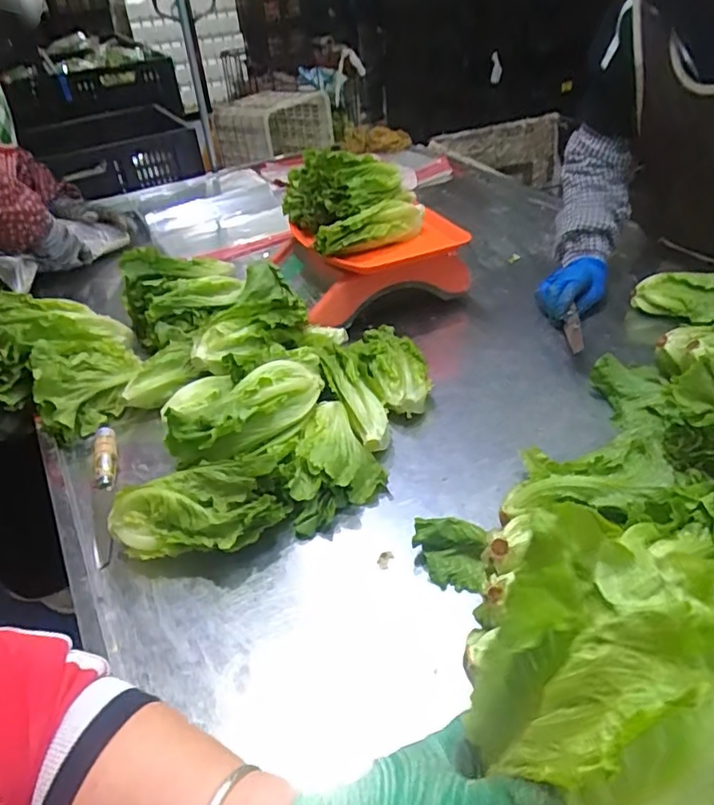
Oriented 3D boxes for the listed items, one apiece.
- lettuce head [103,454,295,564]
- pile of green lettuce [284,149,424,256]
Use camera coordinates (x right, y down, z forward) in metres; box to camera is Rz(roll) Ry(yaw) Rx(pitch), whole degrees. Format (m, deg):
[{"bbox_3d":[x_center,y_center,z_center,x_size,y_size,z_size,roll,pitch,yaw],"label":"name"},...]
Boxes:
[{"bbox_3d":[-0.164,0.114,0.596,0.169,0.084,0.084,0,38,7],"label":"lettuce head"},{"bbox_3d":[0.001,-0.322,0.905,0.189,0.109,0.180,-17,39,-15],"label":"pile of green lettuce"}]

